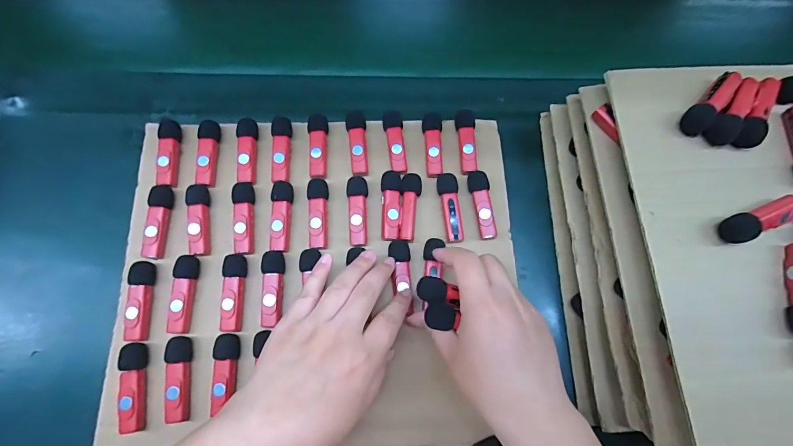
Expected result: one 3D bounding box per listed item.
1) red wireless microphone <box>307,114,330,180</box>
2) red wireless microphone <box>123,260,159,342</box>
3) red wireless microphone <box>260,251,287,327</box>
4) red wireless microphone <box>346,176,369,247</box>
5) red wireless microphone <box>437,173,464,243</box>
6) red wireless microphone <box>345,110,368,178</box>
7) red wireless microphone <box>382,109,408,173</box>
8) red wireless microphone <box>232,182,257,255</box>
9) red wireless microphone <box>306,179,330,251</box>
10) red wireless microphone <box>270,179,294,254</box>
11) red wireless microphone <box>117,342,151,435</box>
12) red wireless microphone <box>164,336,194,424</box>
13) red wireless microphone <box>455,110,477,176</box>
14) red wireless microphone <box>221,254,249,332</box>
[{"bbox_3d":[-0.076,-0.073,0.366,0.019,0.013,0.064,1,70,-2],"label":"red wireless microphone"},{"bbox_3d":[-0.218,0.066,0.321,0.015,0.021,0.066,-2,70,-3],"label":"red wireless microphone"},{"bbox_3d":[-0.107,0.057,0.328,0.018,0.019,0.063,-3,70,-3],"label":"red wireless microphone"},{"bbox_3d":[-0.035,-0.011,0.350,0.019,0.014,0.066,-2,70,-3],"label":"red wireless microphone"},{"bbox_3d":[0.050,-0.014,0.354,0.019,0.013,0.066,-2,70,-3],"label":"red wireless microphone"},{"bbox_3d":[-0.036,-0.077,0.368,0.020,0.016,0.063,-7,71,-5],"label":"red wireless microphone"},{"bbox_3d":[-0.001,-0.079,0.367,0.020,0.011,0.063,-4,70,-4],"label":"red wireless microphone"},{"bbox_3d":[-0.140,-0.004,0.345,0.017,0.020,0.067,-2,70,-3],"label":"red wireless microphone"},{"bbox_3d":[-0.072,-0.008,0.348,0.019,0.013,0.066,1,70,-2],"label":"red wireless microphone"},{"bbox_3d":[-0.106,-0.006,0.347,0.016,0.017,0.066,1,70,-2],"label":"red wireless microphone"},{"bbox_3d":[-0.211,0.132,0.302,0.016,0.018,0.066,-6,71,-4],"label":"red wireless microphone"},{"bbox_3d":[-0.177,0.126,0.305,0.015,0.018,0.064,-6,71,-5],"label":"red wireless microphone"},{"bbox_3d":[0.069,-0.080,0.369,0.019,0.011,0.065,2,70,-2],"label":"red wireless microphone"},{"bbox_3d":[-0.140,0.060,0.326,0.016,0.021,0.065,-1,70,-3],"label":"red wireless microphone"}]

